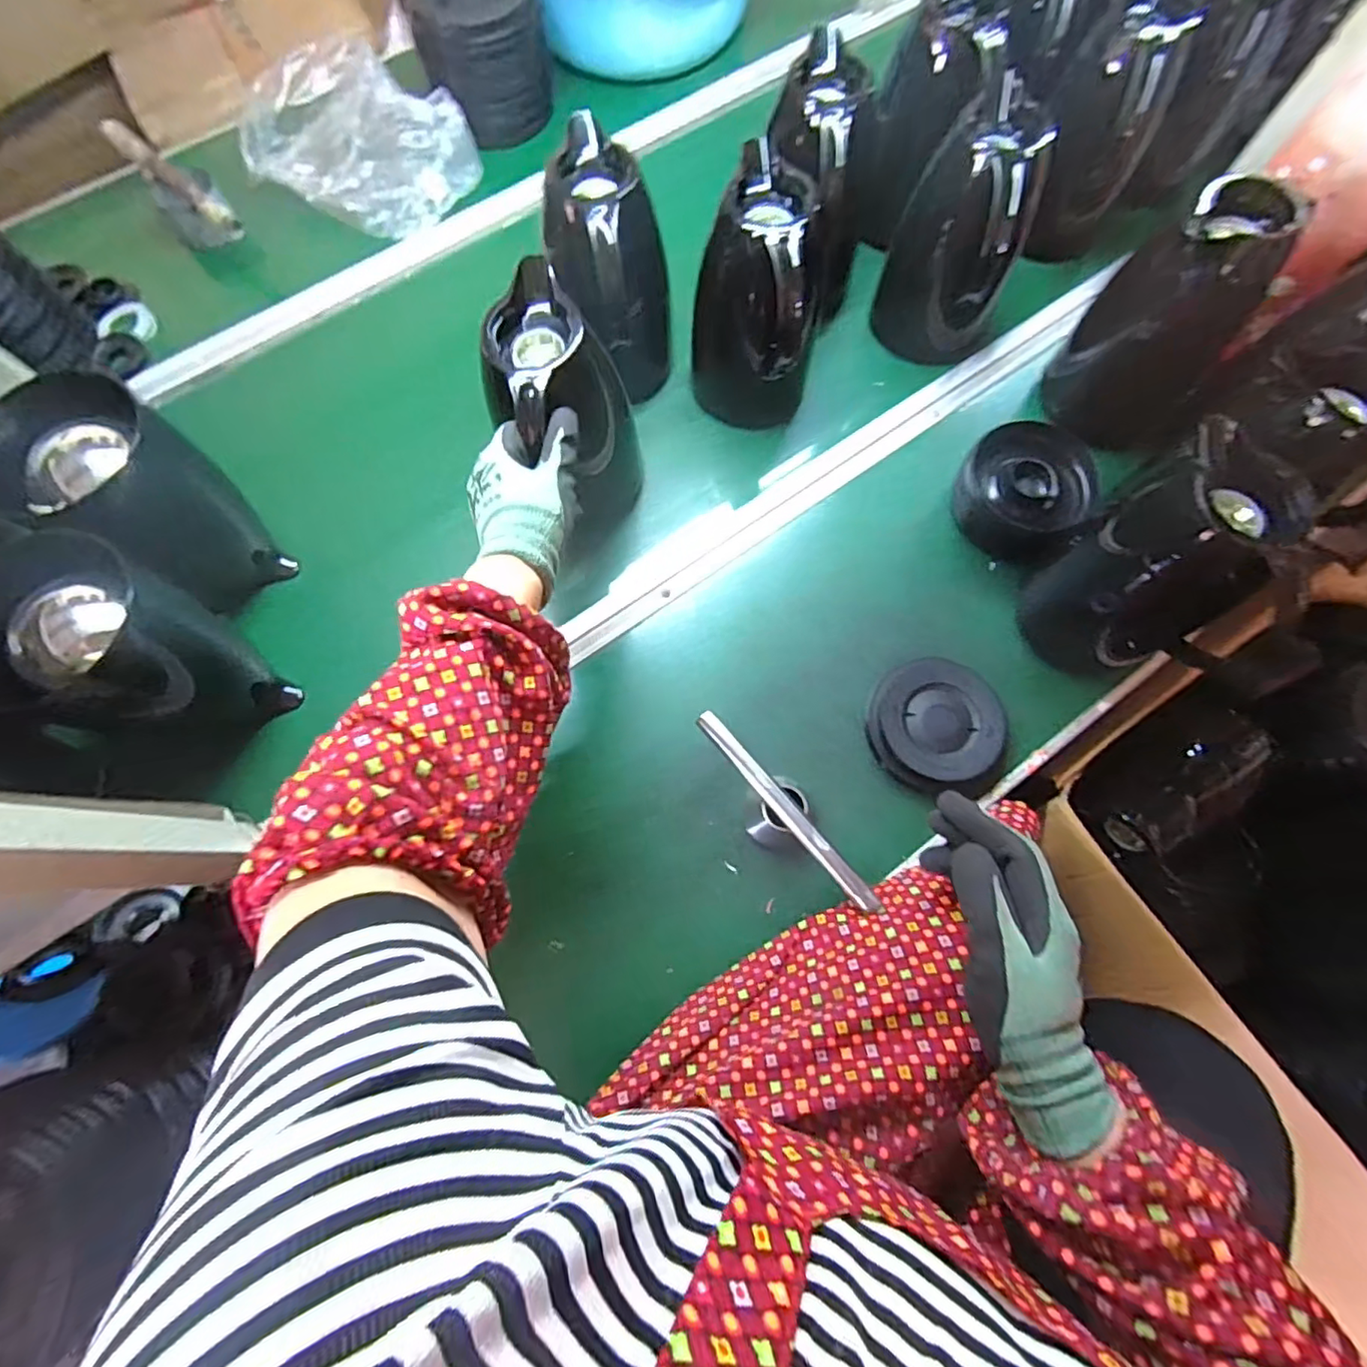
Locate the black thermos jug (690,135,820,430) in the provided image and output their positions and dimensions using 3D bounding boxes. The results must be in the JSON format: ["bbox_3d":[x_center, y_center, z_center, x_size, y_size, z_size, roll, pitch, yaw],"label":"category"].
[{"bbox_3d":[0.070,-0.356,0.578,0.120,0.196,0.140,11,73,4],"label":"black thermos jug"}]

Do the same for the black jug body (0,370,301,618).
[{"bbox_3d":[-0.473,-0.154,0.530,0.125,0.186,0.123,28,75,9],"label":"black jug body"}]

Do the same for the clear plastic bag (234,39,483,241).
[{"bbox_3d":[-0.406,-0.681,0.744,0.278,0.073,0.201,29,75,9],"label":"clear plastic bag"}]

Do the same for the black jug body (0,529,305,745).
[{"bbox_3d":[-0.441,-0.012,0.494,0.125,0.190,0.123,25,75,8],"label":"black jug body"}]

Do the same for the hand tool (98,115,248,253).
[{"bbox_3d":[-0.604,-0.590,0.709,0.205,0.057,0.072,40,77,12],"label":"hand tool"}]

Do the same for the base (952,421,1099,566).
[{"bbox_3d":[0.337,-0.194,0.598,0.106,0.072,0.116,-42,77,-11],"label":"base"}]

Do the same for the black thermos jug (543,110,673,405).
[{"bbox_3d":[-0.068,-0.373,0.577,0.108,0.191,0.152,-4,73,0],"label":"black thermos jug"}]

